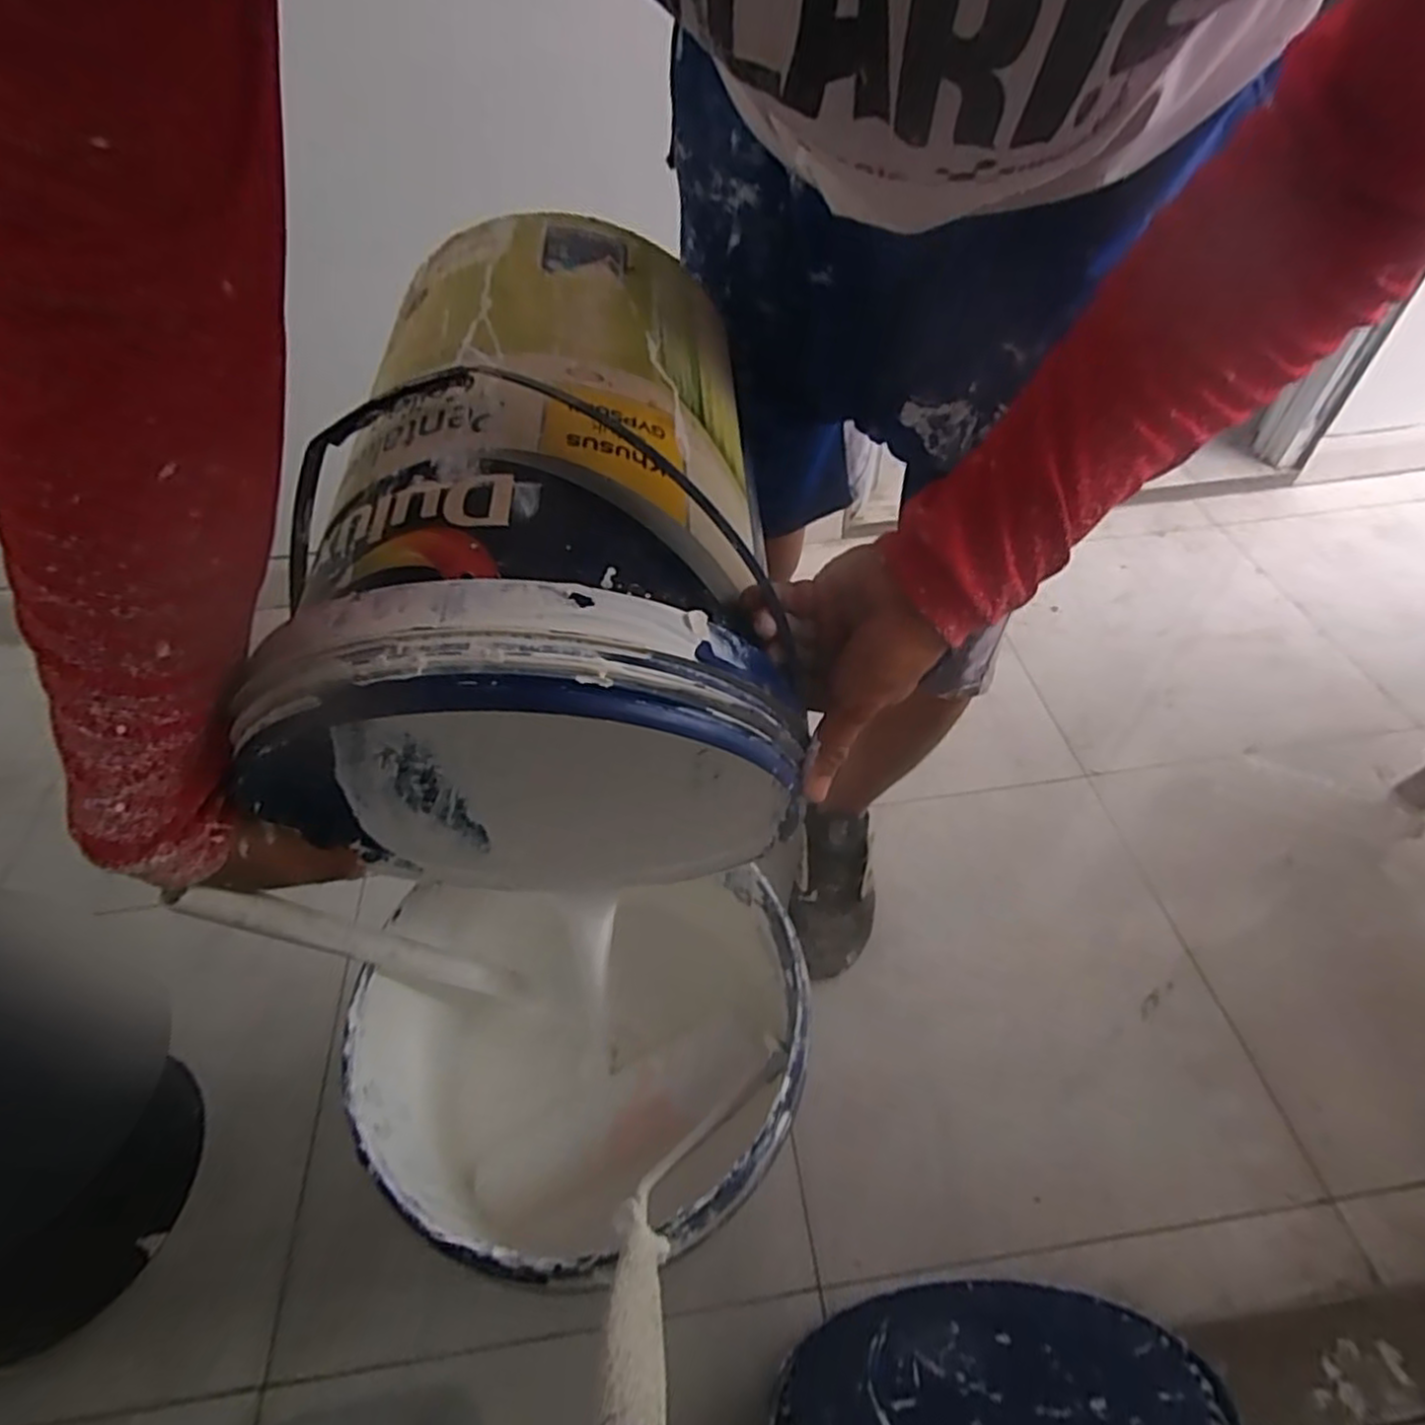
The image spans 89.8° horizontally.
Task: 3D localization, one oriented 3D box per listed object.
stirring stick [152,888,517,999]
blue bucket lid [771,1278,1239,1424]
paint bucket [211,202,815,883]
[{"bbox_3d":[-0.222,0.164,0.492,0.018,0.295,0.021,-29,53,8],"label":"stirring stick"},{"bbox_3d":[0.194,0.485,0.512,0.287,0.296,0.014,-7,74,-3],"label":"blue bucket lid"},{"bbox_3d":[-0.118,-0.065,0.473,0.280,0.318,0.340,-7,51,-4],"label":"paint bucket"}]

